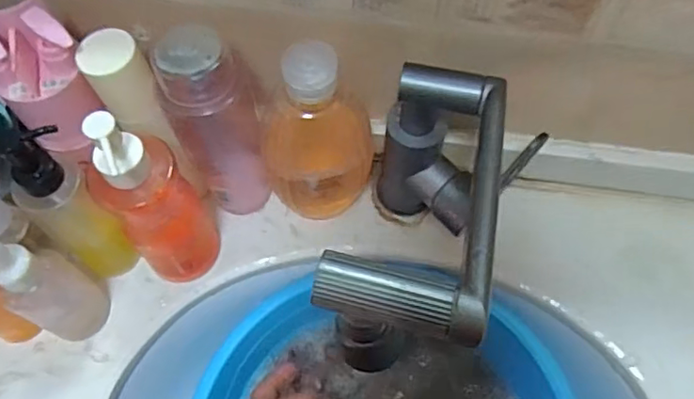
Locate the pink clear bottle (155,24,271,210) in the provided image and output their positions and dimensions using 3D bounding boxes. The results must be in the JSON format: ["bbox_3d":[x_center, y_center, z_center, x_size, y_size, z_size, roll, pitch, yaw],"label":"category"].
[{"bbox_3d":[-0.093,-0.051,0.452,0.059,0.186,0.048,-18,68,-8],"label":"pink clear bottle"}]

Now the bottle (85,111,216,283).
[{"bbox_3d":[-0.136,0.004,0.427,0.056,0.197,0.052,-38,72,-15],"label":"bottle"}]

